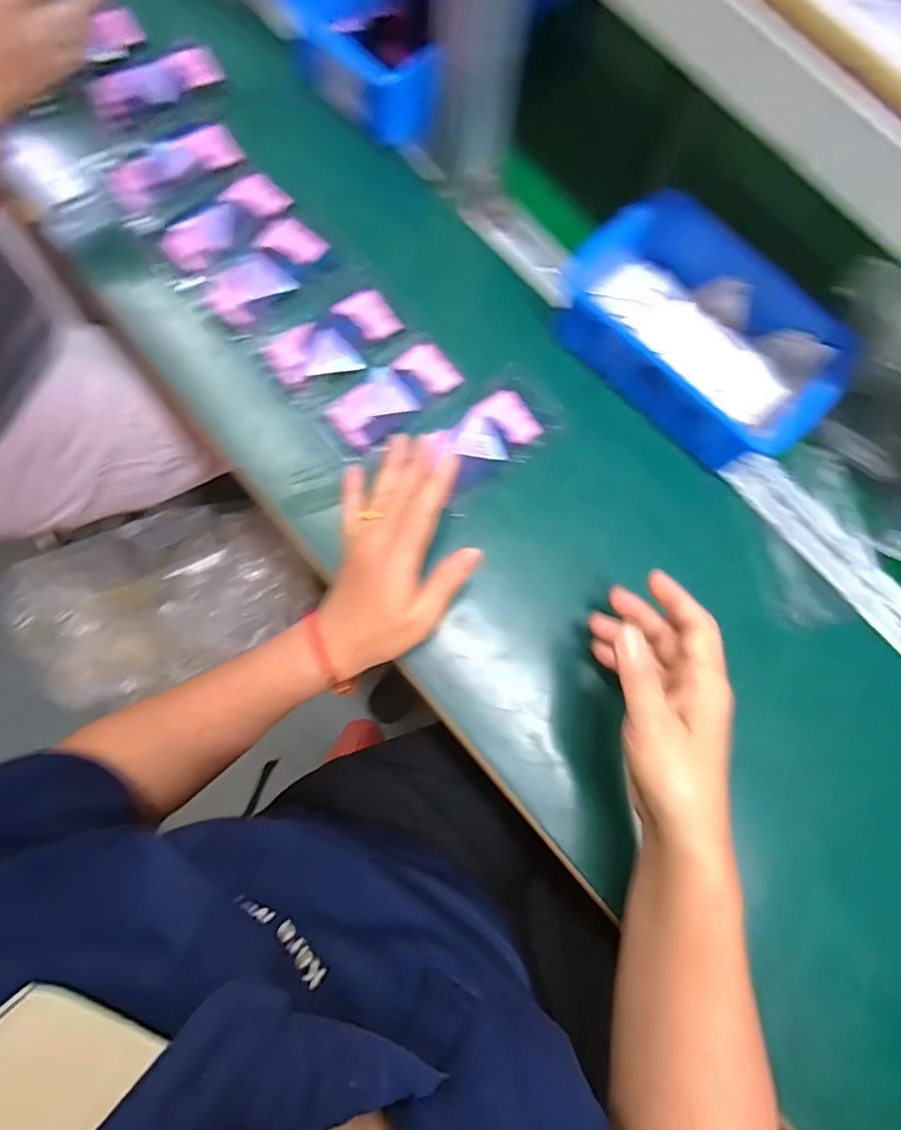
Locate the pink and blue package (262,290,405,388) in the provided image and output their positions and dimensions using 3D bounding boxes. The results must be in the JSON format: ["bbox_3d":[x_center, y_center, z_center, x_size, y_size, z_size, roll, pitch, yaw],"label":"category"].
[{"bbox_3d":[-0.095,-0.184,0.452,0.108,0.013,0.055,-34,82,-7],"label":"pink and blue package"}]

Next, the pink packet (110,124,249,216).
[{"bbox_3d":[-0.241,-0.351,0.479,0.113,0.009,0.043,-29,82,-6],"label":"pink packet"}]

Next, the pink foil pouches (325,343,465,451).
[{"bbox_3d":[-0.046,-0.139,0.446,0.103,0.019,0.053,-41,83,-8],"label":"pink foil pouches"}]

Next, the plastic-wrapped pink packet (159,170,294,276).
[{"bbox_3d":[-0.196,-0.299,0.473,0.112,0.005,0.055,-44,84,-8],"label":"plastic-wrapped pink packet"}]

